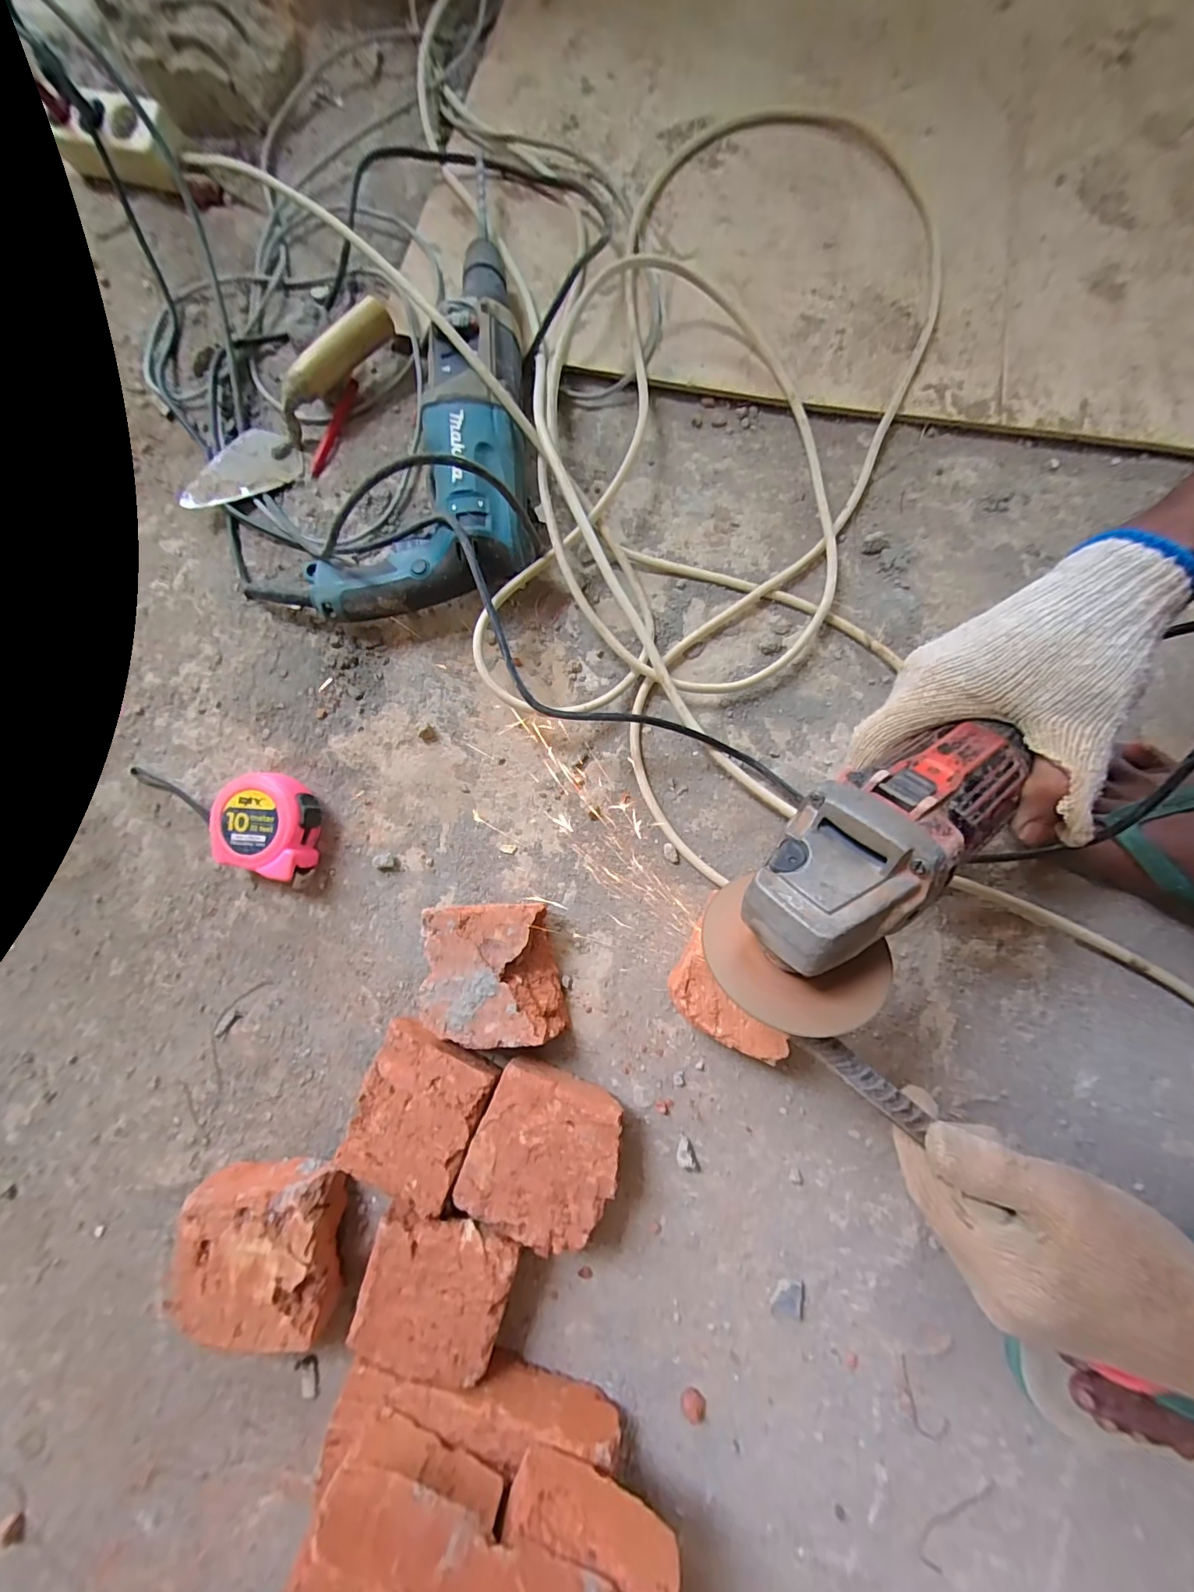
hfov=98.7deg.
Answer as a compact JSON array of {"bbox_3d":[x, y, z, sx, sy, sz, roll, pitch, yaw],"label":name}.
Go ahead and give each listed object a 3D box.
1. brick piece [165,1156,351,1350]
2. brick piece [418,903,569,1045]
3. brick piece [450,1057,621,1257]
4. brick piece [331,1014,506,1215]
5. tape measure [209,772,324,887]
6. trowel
[{"bbox_3d":[-0.252,0.344,0.395,0.108,0.059,0.102,1,80,3],"label":"brick piece"},{"bbox_3d":[-0.084,0.143,0.424,0.108,0.054,0.109,-5,79,1],"label":"brick piece"},{"bbox_3d":[-0.039,0.272,0.398,0.106,0.055,0.109,23,82,6],"label":"brick piece"},{"bbox_3d":[-0.137,0.244,0.410,0.095,0.058,0.109,22,81,6],"label":"brick piece"},{"bbox_3d":[-0.289,0.025,0.456,0.094,0.042,0.087,19,80,6],"label":"tape measure"},{"bbox_3d":[-0.309,-0.383,0.511,0.271,0.047,0.067,-39,78,12],"label":"trowel"}]

